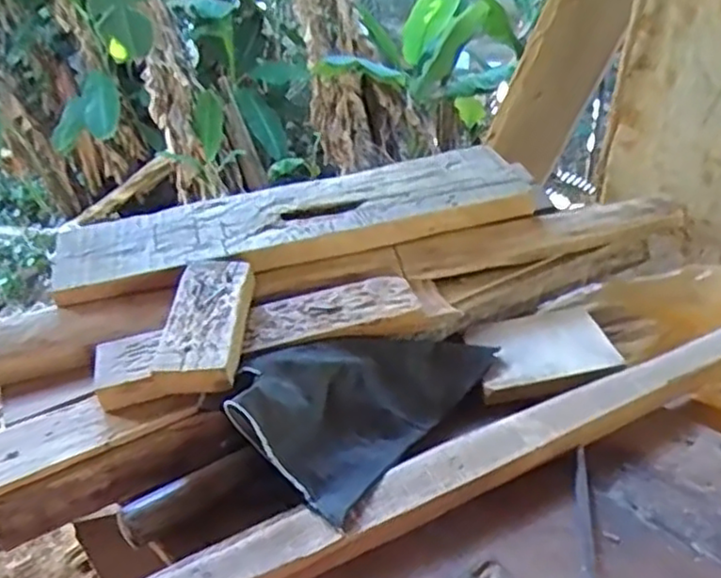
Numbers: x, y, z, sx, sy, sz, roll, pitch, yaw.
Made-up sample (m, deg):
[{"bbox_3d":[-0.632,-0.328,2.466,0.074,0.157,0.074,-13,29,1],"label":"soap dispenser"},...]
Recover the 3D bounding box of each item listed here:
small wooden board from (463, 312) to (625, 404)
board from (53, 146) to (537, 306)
[{"bbox_3d":[0.158,0.052,0.613,0.118,0.014,0.095,-7,37,-2],"label":"small wooden board"},{"bbox_3d":[-0.059,-0.065,0.686,0.458,0.032,0.112,-13,37,-9],"label":"board"}]

